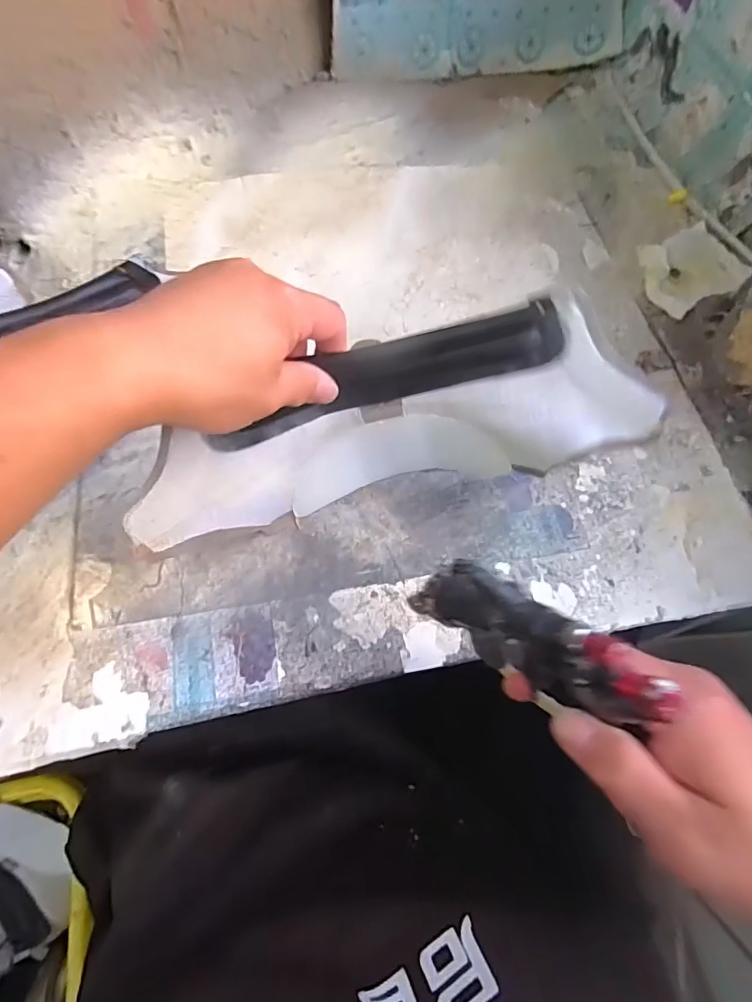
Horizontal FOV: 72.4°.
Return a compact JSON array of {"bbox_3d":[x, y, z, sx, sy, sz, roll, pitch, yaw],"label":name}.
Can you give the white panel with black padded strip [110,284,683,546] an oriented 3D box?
[{"bbox_3d":[0.011,-0.038,0.353,0.346,0.127,0.070,-16,66,3],"label":"white panel with black padded strip"}]

